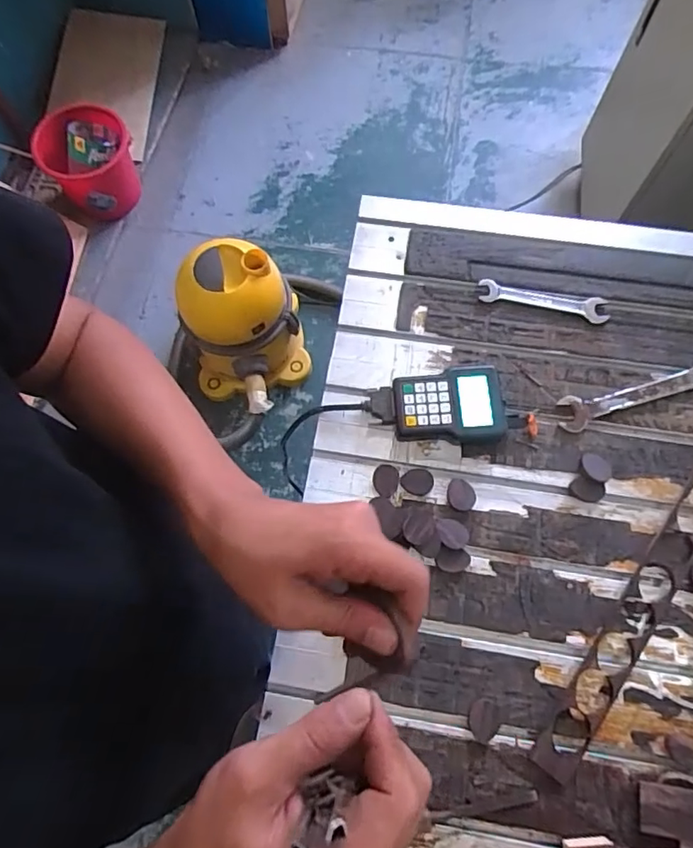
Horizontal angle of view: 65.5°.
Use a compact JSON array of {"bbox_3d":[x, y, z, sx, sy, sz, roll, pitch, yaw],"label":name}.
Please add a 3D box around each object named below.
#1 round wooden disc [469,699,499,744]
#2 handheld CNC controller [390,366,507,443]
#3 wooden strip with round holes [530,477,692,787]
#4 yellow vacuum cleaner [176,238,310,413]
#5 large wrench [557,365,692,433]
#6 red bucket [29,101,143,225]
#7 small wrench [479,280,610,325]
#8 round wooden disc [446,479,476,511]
[{"bbox_3d":[0.160,0.346,0.628,0.034,0.004,0.045,23,73,9],"label":"round wooden disc"},{"bbox_3d":[0.141,-0.024,0.748,0.148,0.037,0.107,-4,70,0],"label":"handheld CNC controller"},{"bbox_3d":[0.368,0.223,0.665,0.052,0.011,0.453,35,75,13],"label":"wooden strip with round holes"},{"bbox_3d":[-0.264,-0.212,1.404,0.299,0.356,0.367,-5,70,0],"label":"yellow vacuum cleaner"},{"bbox_3d":[0.420,-0.044,0.763,0.254,0.010,0.051,-17,71,-4],"label":"large wrench"},{"bbox_3d":[-0.772,-0.781,1.658,0.264,0.238,0.264,-1,70,2],"label":"red bucket"},{"bbox_3d":[0.297,-0.186,0.811,0.190,0.007,0.039,11,71,6],"label":"small wrench"},{"bbox_3d":[0.153,0.096,0.719,0.037,0.009,0.040,-1,70,2],"label":"round wooden disc"}]

